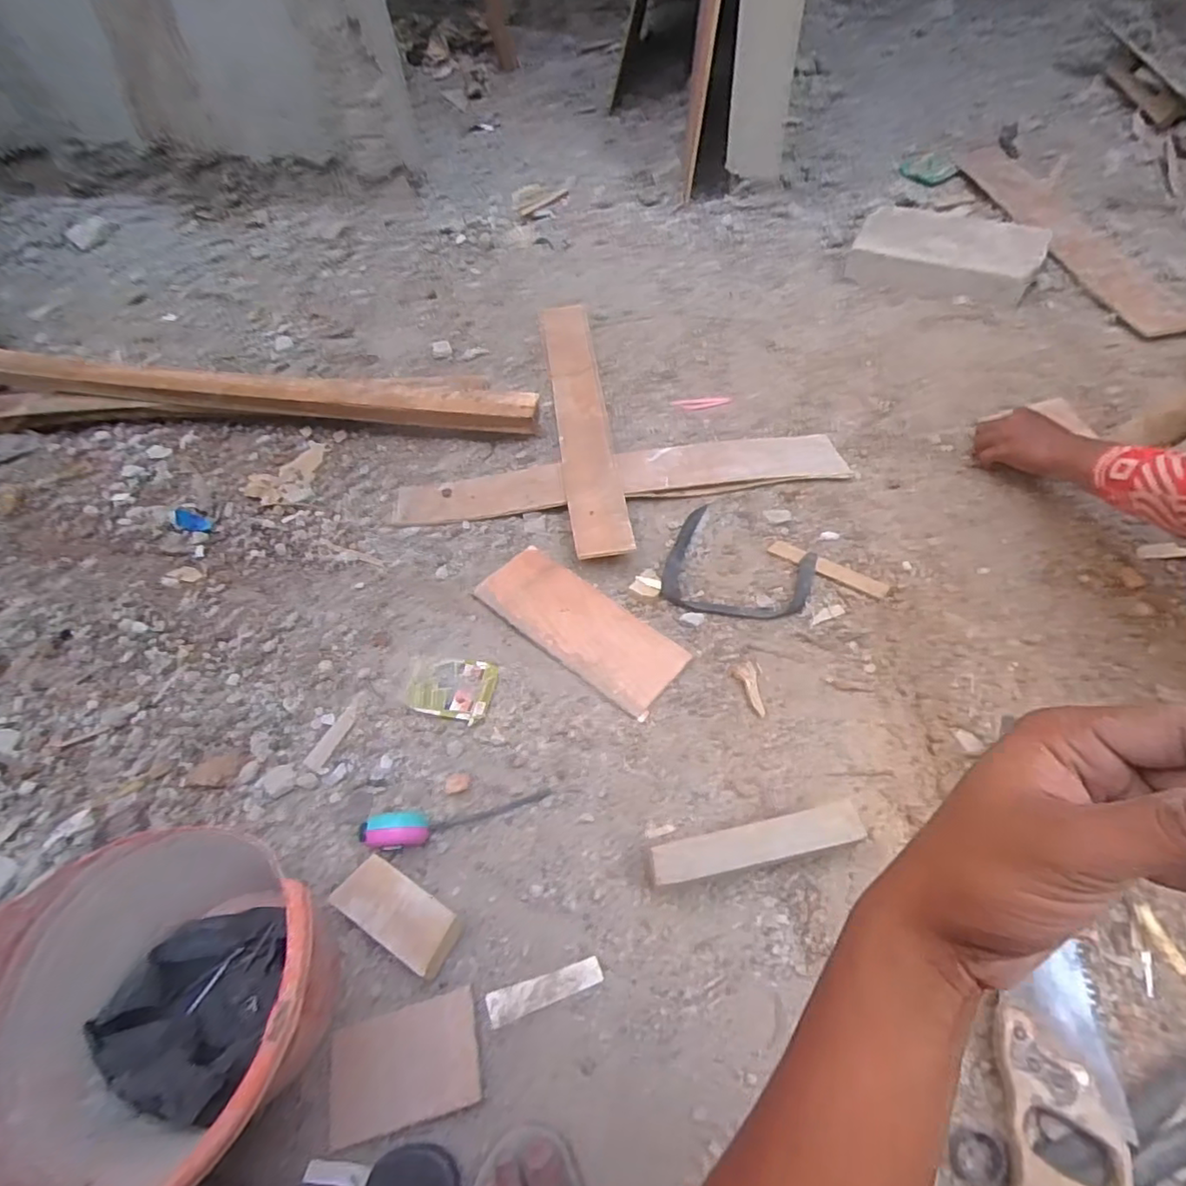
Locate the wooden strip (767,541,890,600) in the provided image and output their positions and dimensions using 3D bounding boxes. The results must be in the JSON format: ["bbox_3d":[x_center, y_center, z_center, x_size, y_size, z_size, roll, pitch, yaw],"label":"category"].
[{"bbox_3d":[0.329,-0.034,0.898,0.165,0.008,0.025,27,61,19],"label":"wooden strip"}]

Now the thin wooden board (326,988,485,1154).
[{"bbox_3d":[-0.177,0.435,0.588,0.140,0.011,0.089,-14,56,-7],"label":"thin wooden board"}]

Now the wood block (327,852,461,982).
[{"bbox_3d":[-0.196,0.325,0.649,0.126,0.047,0.064,26,61,19],"label":"wood block"}]

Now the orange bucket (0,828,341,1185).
[{"bbox_3d":[-0.360,0.358,0.559,0.285,0.207,0.254,21,59,16],"label":"orange bucket"}]

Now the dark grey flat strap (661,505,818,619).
[{"bbox_3d":[0.208,-0.035,0.904,0.197,0.019,0.190,18,59,15],"label":"dark grey flat strap"}]

